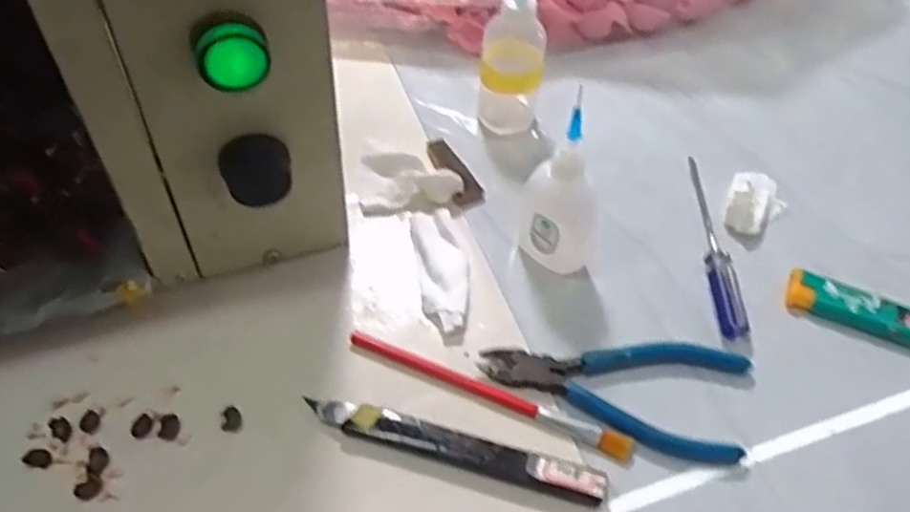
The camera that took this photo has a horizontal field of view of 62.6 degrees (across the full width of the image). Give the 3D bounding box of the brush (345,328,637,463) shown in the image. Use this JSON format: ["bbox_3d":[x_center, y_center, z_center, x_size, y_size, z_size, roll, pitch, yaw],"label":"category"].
[{"bbox_3d":[0.016,0.067,0.365,0.145,0.007,0.010,21,54,13],"label":"brush"}]

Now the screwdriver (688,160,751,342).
[{"bbox_3d":[0.144,-0.010,0.426,0.015,0.011,0.126,0,52,-3],"label":"screwdriver"}]

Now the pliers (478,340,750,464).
[{"bbox_3d":[0.078,0.063,0.368,0.126,0.009,0.057,10,52,5],"label":"pliers"}]

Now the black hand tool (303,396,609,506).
[{"bbox_3d":[0.000,0.088,0.345,0.140,0.014,0.014,14,52,9],"label":"black hand tool"}]

